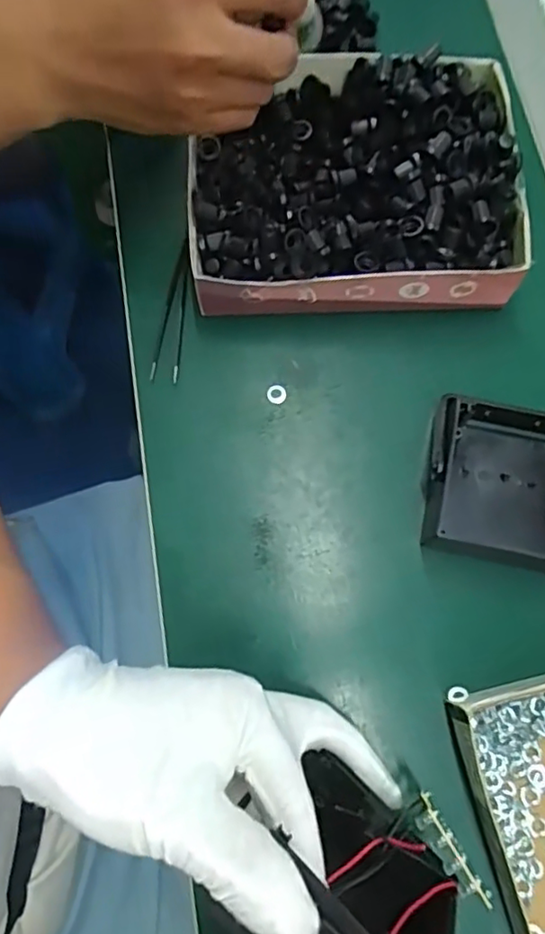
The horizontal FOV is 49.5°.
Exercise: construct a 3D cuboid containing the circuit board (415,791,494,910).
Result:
[{"bbox_3d":[0.079,0.173,0.265,0.012,0.007,0.048,-29,64,-8],"label":"circuit board"}]

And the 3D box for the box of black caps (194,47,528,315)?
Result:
[{"bbox_3d":[0.049,-0.183,0.379,0.201,0.056,0.164,-2,74,-1],"label":"box of black caps"}]

